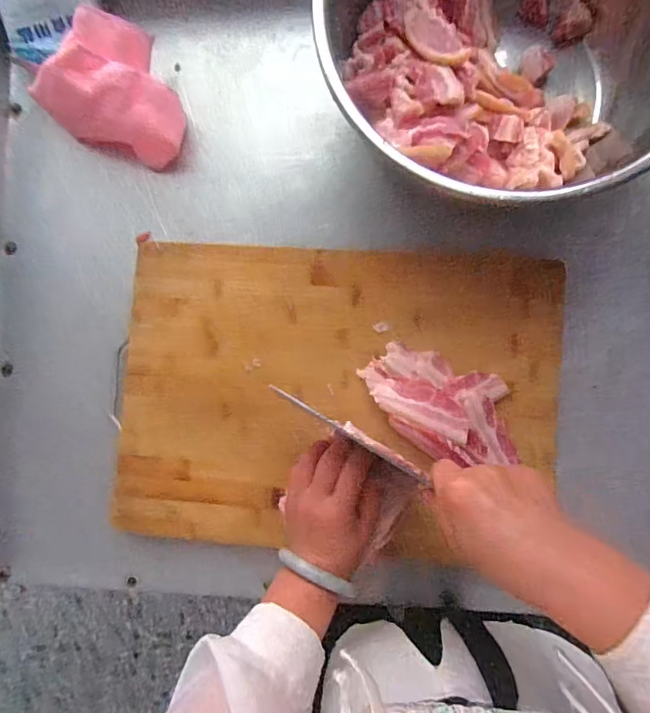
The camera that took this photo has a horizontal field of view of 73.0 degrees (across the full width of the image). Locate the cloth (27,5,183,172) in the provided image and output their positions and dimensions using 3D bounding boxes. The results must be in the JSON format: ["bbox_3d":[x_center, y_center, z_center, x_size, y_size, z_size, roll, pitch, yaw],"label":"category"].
[{"bbox_3d":[-0.218,-0.279,0.467,0.151,0.066,0.130,39,92,3],"label":"cloth"}]

